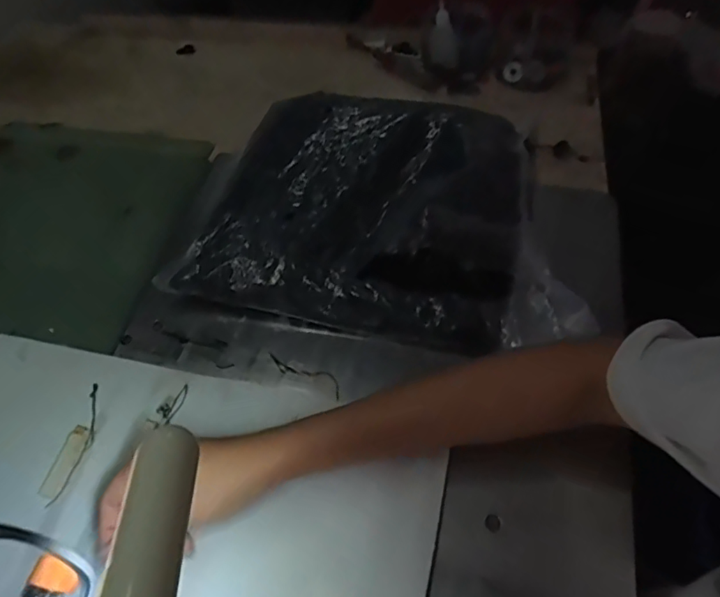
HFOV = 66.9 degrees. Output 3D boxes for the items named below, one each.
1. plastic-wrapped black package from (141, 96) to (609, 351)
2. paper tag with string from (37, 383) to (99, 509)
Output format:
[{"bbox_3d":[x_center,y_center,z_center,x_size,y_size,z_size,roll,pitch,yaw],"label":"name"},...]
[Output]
[{"bbox_3d":[0.032,-0.085,0.505,0.345,0.060,0.254,11,58,12],"label":"plastic-wrapped black package"},{"bbox_3d":[-0.217,0.110,0.418,0.021,0.004,0.091,8,57,10],"label":"paper tag with string"}]

